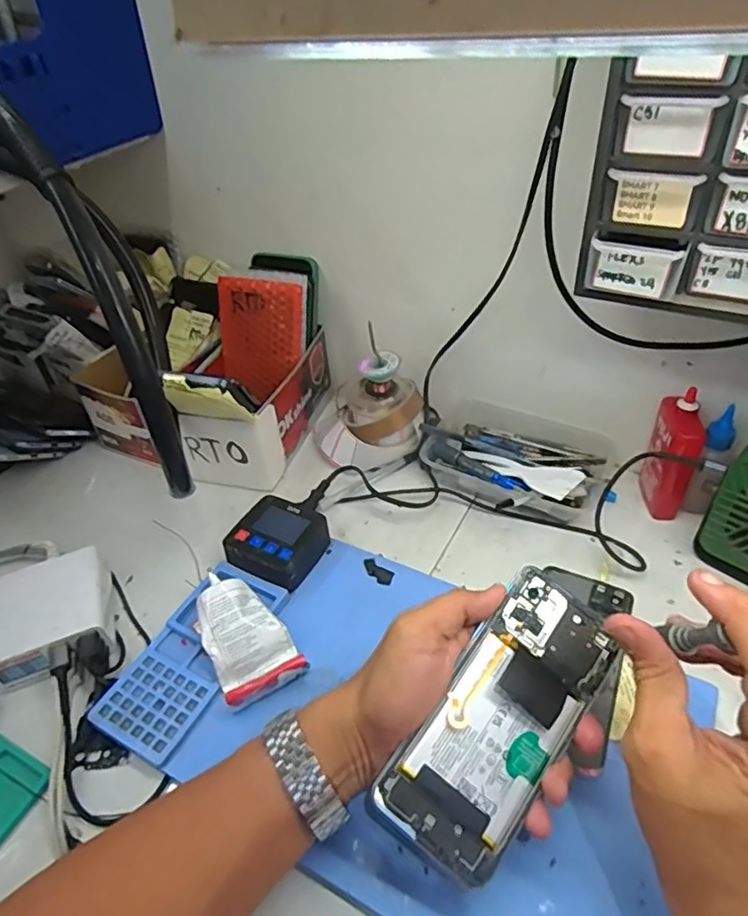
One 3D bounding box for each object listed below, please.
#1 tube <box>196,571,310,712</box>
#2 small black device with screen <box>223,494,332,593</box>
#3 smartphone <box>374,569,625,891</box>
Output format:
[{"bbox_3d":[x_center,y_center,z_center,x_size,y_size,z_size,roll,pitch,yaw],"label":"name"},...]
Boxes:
[{"bbox_3d":[-0.096,0.132,0.437,0.058,0.039,0.092,-24,45,-20],"label":"tube"},{"bbox_3d":[-0.084,0.072,0.516,0.071,0.030,0.078,19,47,25],"label":"small black device with screen"},{"bbox_3d":[0.075,0.146,0.327,0.072,0.013,0.164,36,70,8],"label":"smartphone"}]

